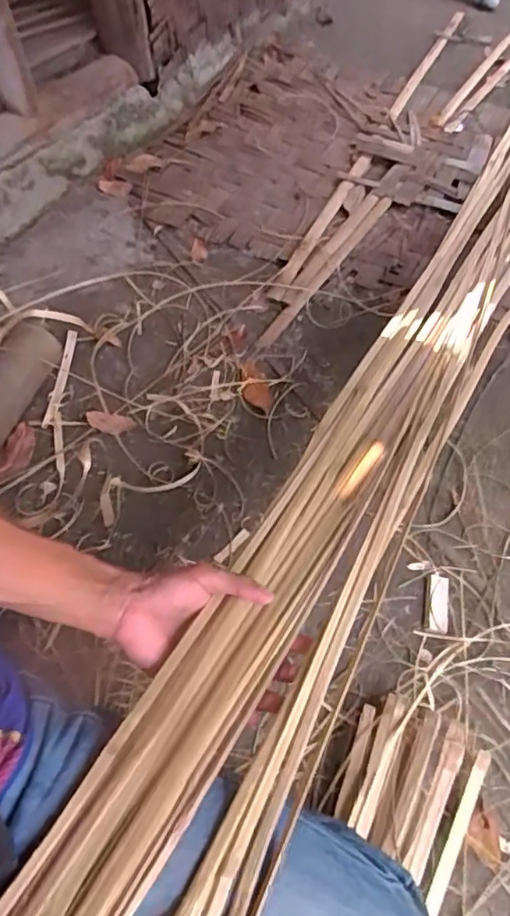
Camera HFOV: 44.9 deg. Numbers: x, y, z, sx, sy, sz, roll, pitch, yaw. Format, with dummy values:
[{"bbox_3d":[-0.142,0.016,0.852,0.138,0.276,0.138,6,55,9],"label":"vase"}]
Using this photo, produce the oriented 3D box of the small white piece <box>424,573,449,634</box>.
[{"bbox_3d":[0.230,0.182,0.777,0.029,0.009,0.076,10,58,5],"label":"small white piece"}]

